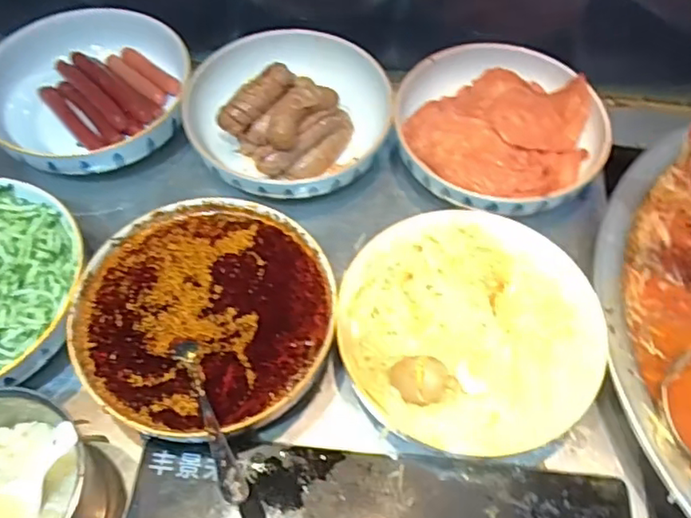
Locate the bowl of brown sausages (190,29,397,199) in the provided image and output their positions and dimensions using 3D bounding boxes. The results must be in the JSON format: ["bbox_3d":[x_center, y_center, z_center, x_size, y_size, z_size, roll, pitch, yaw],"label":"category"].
[{"bbox_3d":[-0.058,-0.158,0.688,0.214,0.078,0.211,2,58,-3],"label":"bowl of brown sausages"}]

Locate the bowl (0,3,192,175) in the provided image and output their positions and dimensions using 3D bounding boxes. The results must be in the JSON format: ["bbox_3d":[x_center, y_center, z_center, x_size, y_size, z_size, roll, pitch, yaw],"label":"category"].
[{"bbox_3d":[-0.288,-0.177,0.714,0.217,0.063,0.207,2,58,-3],"label":"bowl"}]

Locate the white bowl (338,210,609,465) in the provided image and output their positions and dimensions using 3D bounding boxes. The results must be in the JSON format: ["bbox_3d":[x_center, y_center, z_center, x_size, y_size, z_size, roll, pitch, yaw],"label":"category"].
[{"bbox_3d":[0.107,0.061,0.559,0.218,0.055,0.221,2,58,-3],"label":"white bowl"}]

